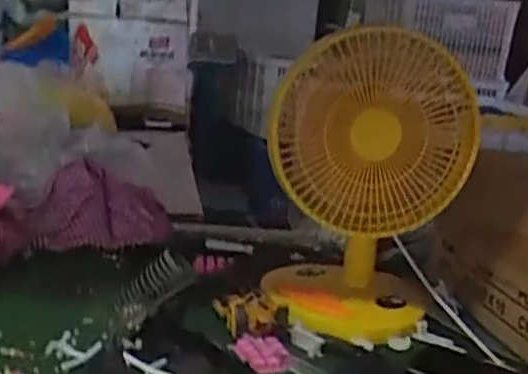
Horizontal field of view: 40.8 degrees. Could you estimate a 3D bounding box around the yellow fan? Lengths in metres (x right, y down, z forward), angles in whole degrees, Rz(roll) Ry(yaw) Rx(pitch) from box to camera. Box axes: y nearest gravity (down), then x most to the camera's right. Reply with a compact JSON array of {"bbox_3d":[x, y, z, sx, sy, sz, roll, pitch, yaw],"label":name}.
[{"bbox_3d":[0.117,-0.001,0.781,0.192,0.302,0.179,10,14,14],"label":"yellow fan"}]

